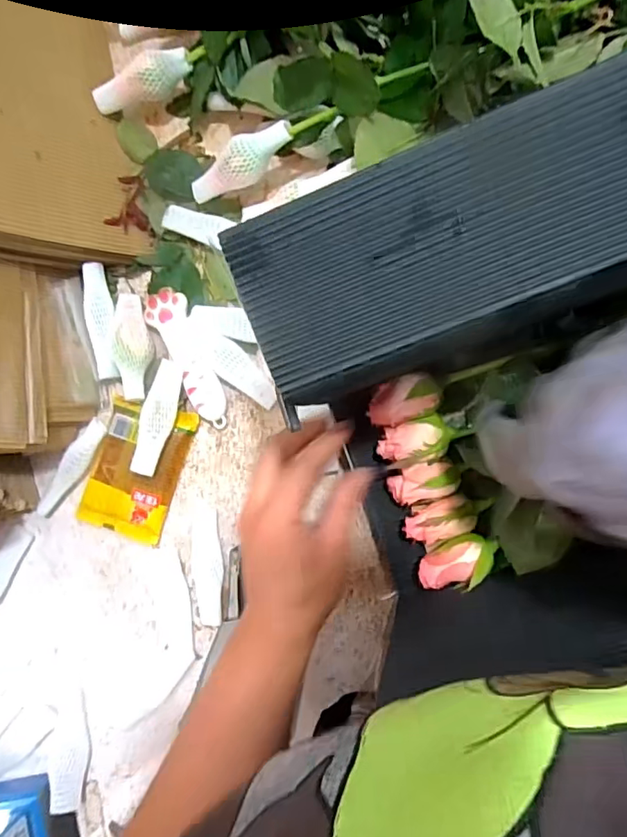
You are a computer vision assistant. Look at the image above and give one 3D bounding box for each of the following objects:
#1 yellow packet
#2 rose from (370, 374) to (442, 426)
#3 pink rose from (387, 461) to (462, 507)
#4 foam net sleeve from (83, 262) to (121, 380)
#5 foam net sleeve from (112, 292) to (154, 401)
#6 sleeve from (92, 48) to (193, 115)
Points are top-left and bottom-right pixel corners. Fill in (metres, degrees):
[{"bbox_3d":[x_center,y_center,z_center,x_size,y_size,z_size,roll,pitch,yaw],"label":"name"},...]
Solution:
[{"bbox_3d":[-0.145,0.040,0.436,0.072,0.022,0.110,19,91,8],"label":"yellow packet"},{"bbox_3d":[0.059,-0.013,0.355,0.047,0.023,0.030,-19,86,7],"label":"rose"},{"bbox_3d":[0.074,0.043,0.364,0.046,0.027,0.024,-14,87,7],"label":"pink rose"},{"bbox_3d":[-0.168,-0.078,0.433,0.017,0.022,0.090,-5,88,8],"label":"foam net sleeve"},{"bbox_3d":[-0.144,-0.058,0.431,0.028,0.027,0.085,-1,88,8],"label":"foam net sleeve"},{"bbox_3d":[-0.135,-0.258,0.421,0.083,0.025,0.030,-8,87,25],"label":"sleeve"}]

